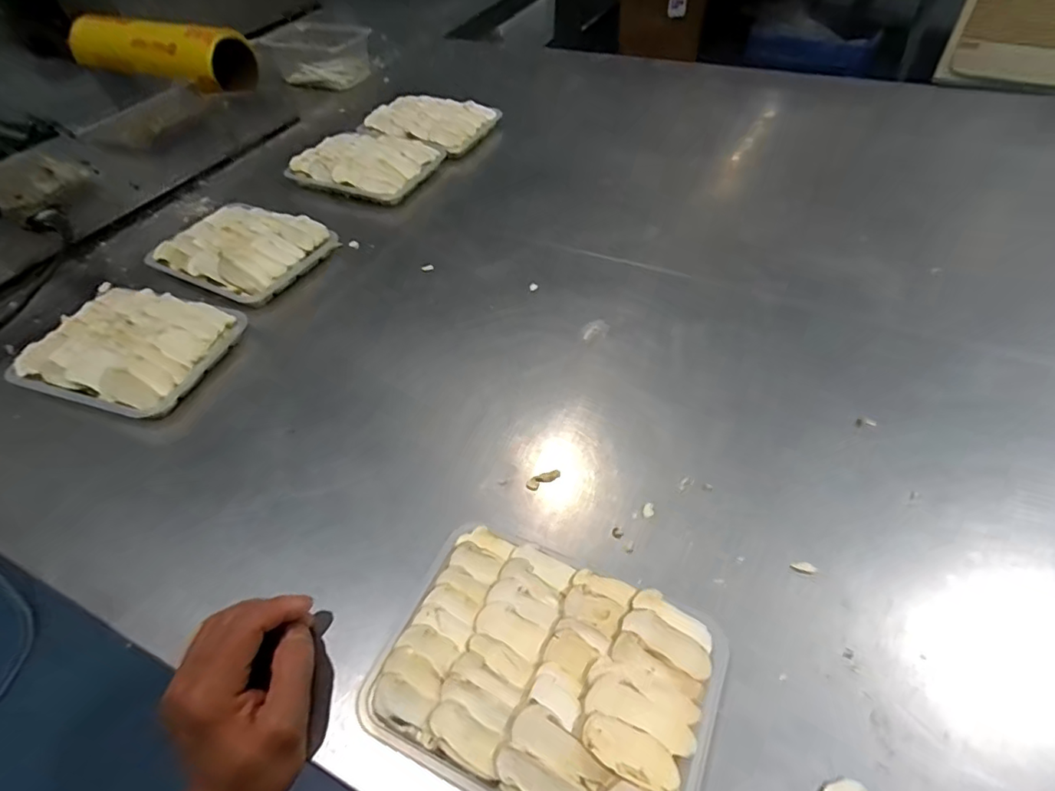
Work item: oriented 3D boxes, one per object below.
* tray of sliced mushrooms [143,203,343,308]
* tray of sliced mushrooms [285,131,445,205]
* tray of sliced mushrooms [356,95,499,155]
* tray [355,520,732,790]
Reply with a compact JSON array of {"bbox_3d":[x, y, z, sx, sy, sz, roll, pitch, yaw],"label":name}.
[{"bbox_3d":[-0.320,-0.166,0.631,0.177,0.037,0.135,20,53,22],"label":"tray of sliced mushrooms"},{"bbox_3d":[-0.212,-0.308,0.749,0.173,0.038,0.129,21,54,22],"label":"tray of sliced mushrooms"},{"bbox_3d":[-0.144,-0.400,0.824,0.173,0.041,0.140,14,51,17],"label":"tray of sliced mushrooms"},{"bbox_3d":[0.012,0.161,0.319,0.181,0.037,0.130,16,52,19],"label":"tray"}]

